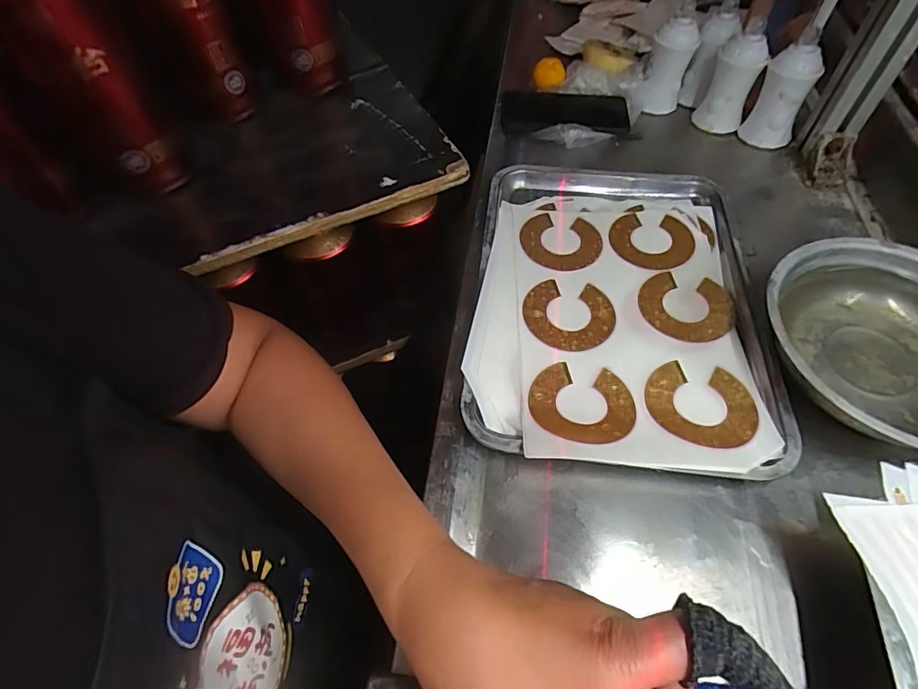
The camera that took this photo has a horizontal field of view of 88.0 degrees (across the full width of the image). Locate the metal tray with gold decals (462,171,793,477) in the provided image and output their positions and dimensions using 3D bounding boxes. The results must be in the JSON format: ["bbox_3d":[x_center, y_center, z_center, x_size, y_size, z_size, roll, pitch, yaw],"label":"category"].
[{"bbox_3d":[0.145,-0.048,0.448,0.250,0.031,0.348,5,56,7],"label":"metal tray with gold decals"}]

